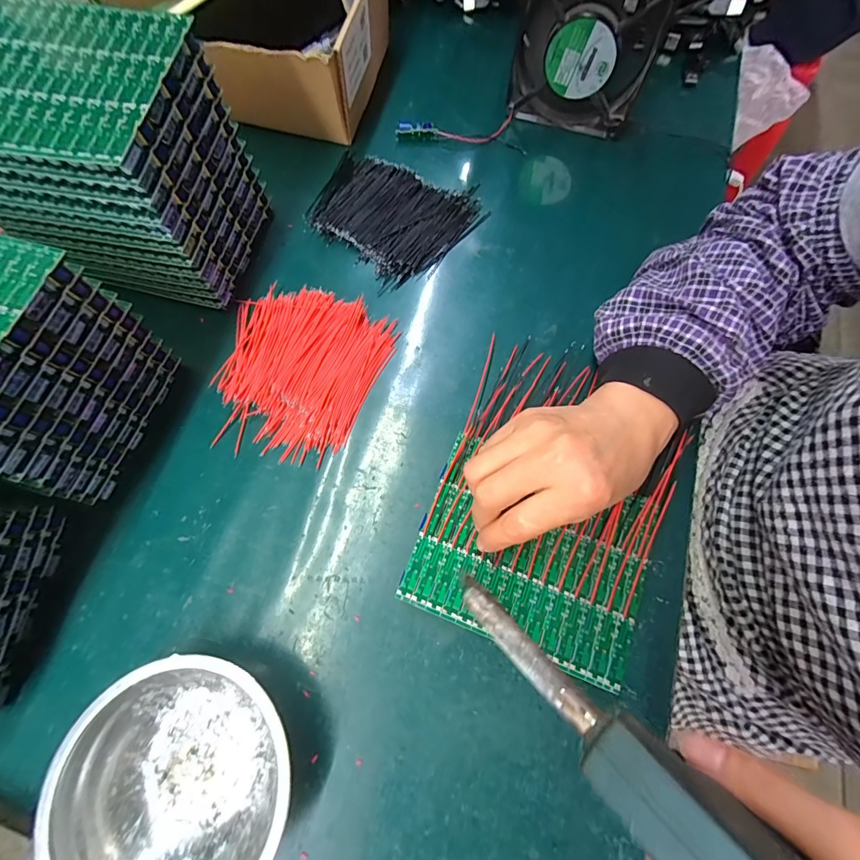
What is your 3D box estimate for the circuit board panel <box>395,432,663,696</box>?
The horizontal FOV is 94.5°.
[{"bbox_3d":[0.069,0.082,0.273,0.150,0.010,0.121,21,73,5],"label":"circuit board panel"}]

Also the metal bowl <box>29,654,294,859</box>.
[{"bbox_3d":[-0.141,0.200,0.227,0.127,0.039,0.127,1,73,-2],"label":"metal bowl"}]

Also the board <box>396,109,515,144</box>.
[{"bbox_3d":[0.030,-0.305,0.407,0.123,0.010,0.035,-11,73,-5],"label":"board"}]

